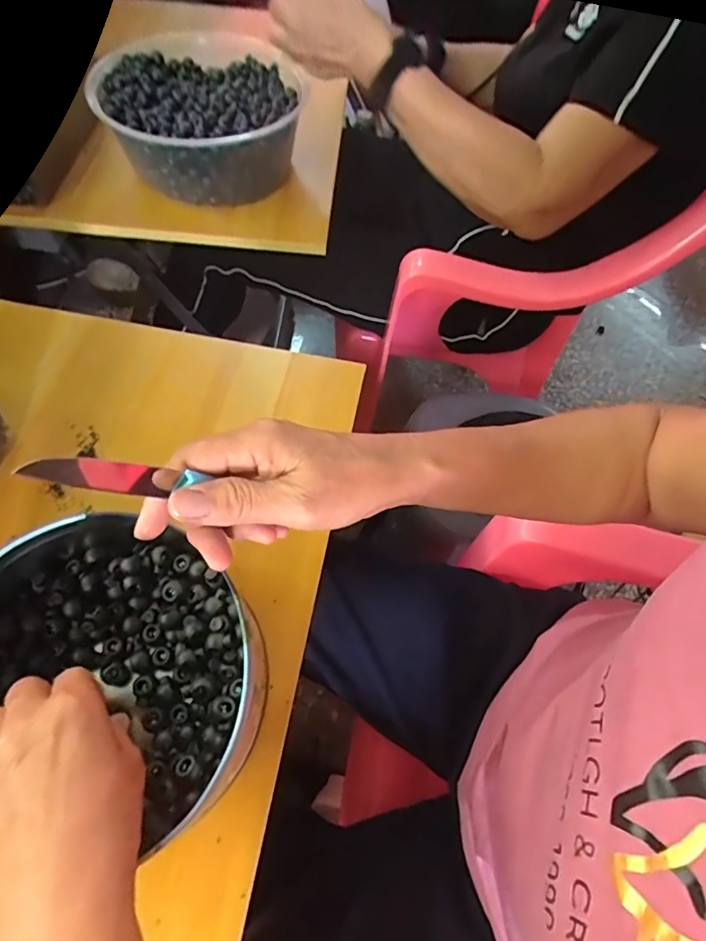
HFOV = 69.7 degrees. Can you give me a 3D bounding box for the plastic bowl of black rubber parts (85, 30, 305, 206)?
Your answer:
[{"bbox_3d":[-0.175,-0.428,0.617,0.219,0.087,0.230,2,60,-3],"label":"plastic bowl of black rubber parts"}]

